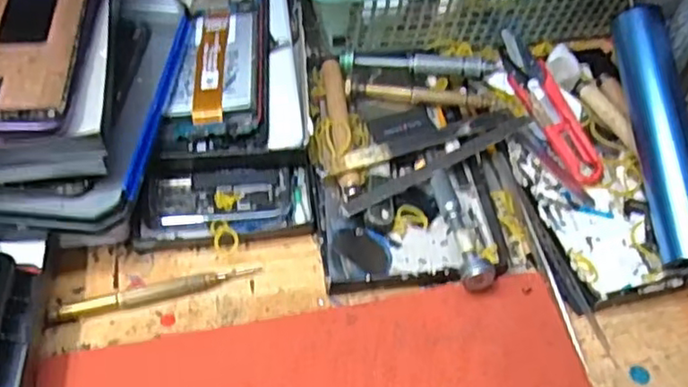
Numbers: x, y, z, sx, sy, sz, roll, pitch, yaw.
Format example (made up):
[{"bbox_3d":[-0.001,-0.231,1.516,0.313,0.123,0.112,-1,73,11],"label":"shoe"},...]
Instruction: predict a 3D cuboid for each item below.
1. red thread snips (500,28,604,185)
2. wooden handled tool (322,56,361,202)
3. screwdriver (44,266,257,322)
[{"bbox_3d":[0.124,-0.057,0.420,0.024,0.020,0.117,-19,70,-17],"label":"red thread snips"},{"bbox_3d":[-0.002,-0.040,0.399,0.012,0.014,0.101,-4,52,-6],"label":"wooden handled tool"},{"bbox_3d":[-0.095,0.049,0.343,0.102,0.007,0.014,-14,54,-13],"label":"screwdriver"}]

